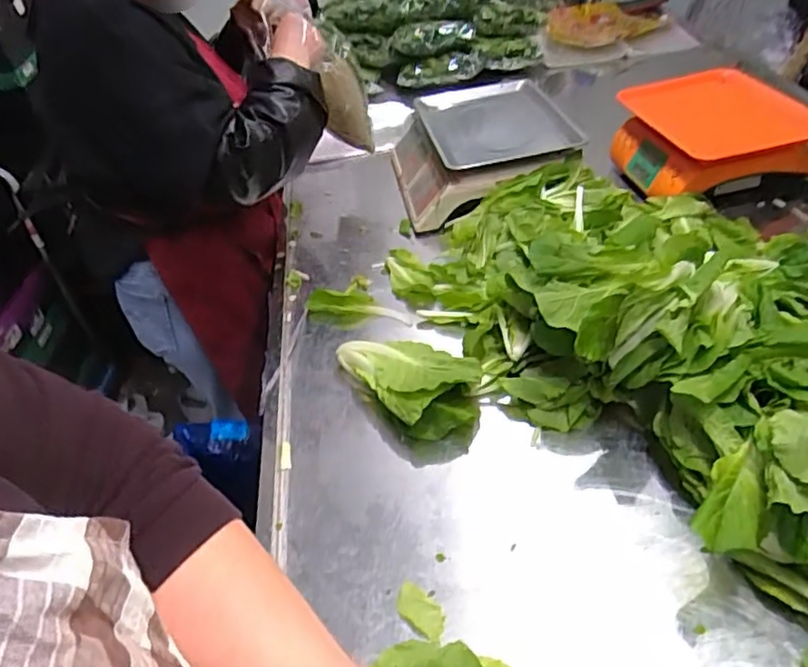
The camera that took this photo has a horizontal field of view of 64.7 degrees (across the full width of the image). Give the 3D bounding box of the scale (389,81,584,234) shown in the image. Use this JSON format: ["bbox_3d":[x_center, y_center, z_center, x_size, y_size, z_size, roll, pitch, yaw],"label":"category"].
[{"bbox_3d":[0.139,-0.347,1.190,0.300,0.103,0.374,-7,40,-1],"label":"scale"}]

